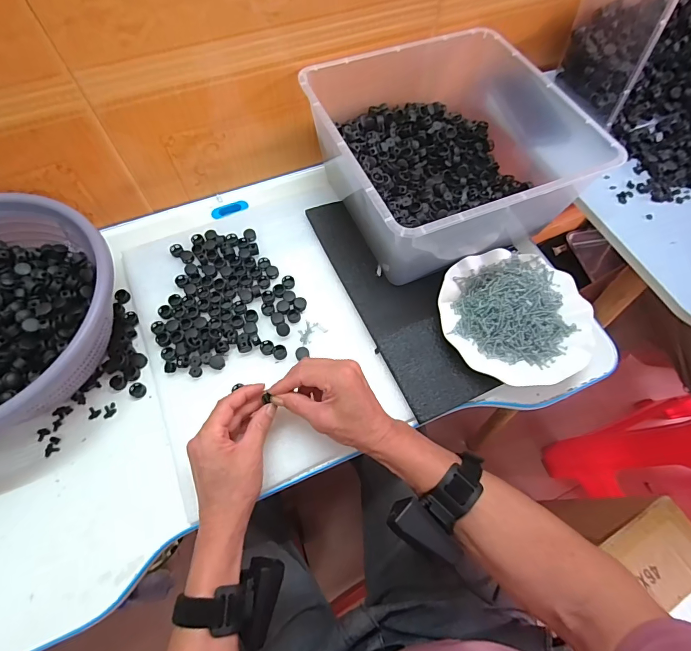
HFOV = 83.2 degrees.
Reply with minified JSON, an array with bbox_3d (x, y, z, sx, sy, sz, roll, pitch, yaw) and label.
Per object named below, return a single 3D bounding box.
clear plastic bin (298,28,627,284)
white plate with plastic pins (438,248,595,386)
[{"bbox_3d":[0.136,-0.247,0.531,0.326,0.138,0.330,-21,67,-11],"label":"clear plastic bin"},{"bbox_3d":[0.208,-0.017,0.474,0.177,0.027,0.171,0,64,-1],"label":"white plate with plastic pins"}]

